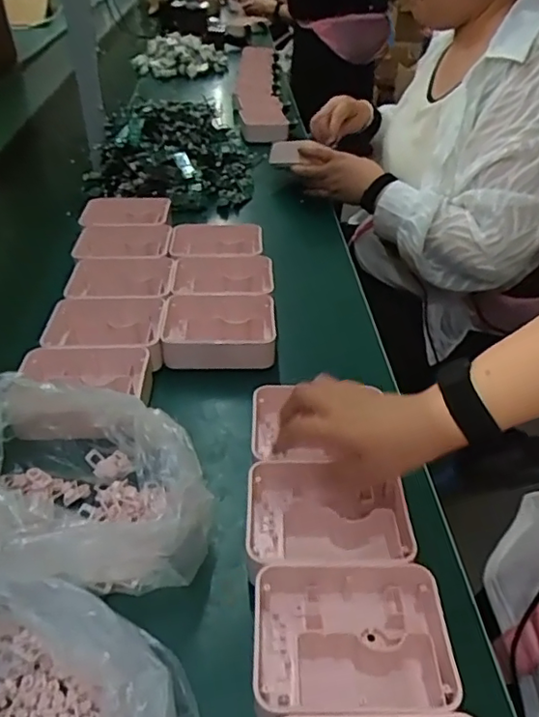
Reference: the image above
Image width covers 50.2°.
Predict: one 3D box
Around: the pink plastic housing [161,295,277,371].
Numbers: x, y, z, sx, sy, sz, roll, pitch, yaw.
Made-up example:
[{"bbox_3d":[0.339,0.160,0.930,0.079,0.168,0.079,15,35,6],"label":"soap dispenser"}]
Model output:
[{"bbox_3d":[-0.059,-0.033,0.673,0.130,0.041,0.098,-2,38,-3],"label":"pink plastic housing"}]

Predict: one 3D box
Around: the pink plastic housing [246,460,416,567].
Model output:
[{"bbox_3d":[0.047,0.136,0.466,0.126,0.048,0.098,-1,38,-3],"label":"pink plastic housing"}]

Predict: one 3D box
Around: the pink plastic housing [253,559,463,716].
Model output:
[{"bbox_3d":[0.055,0.195,0.397,0.130,0.036,0.105,1,38,0],"label":"pink plastic housing"}]

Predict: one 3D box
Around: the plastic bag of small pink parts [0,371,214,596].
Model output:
[{"bbox_3d":[-0.147,0.095,0.453,0.183,0.092,0.173,-11,39,-14],"label":"plastic bag of small pink parts"}]

